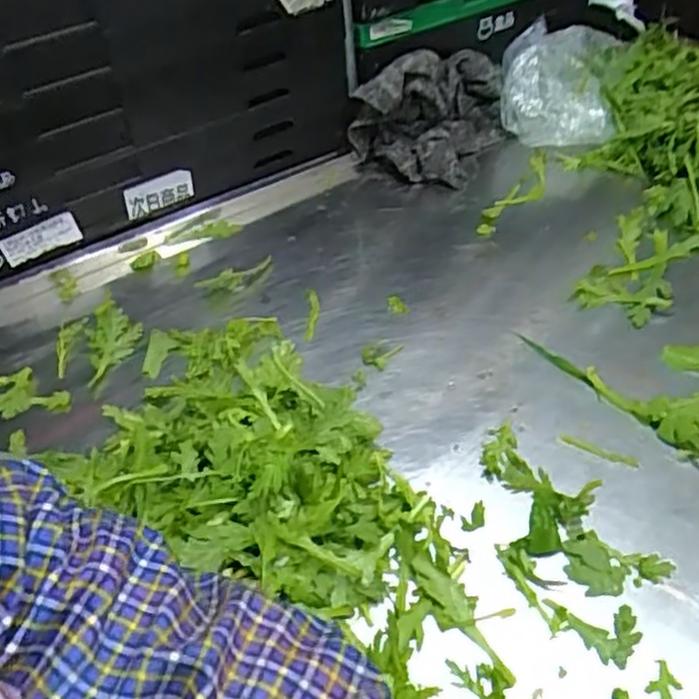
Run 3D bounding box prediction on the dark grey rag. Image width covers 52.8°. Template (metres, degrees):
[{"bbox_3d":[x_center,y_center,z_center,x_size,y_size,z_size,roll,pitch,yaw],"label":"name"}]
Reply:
[{"bbox_3d":[0.102,-0.292,0.856,0.147,0.115,0.194,19,50,21],"label":"dark grey rag"}]

